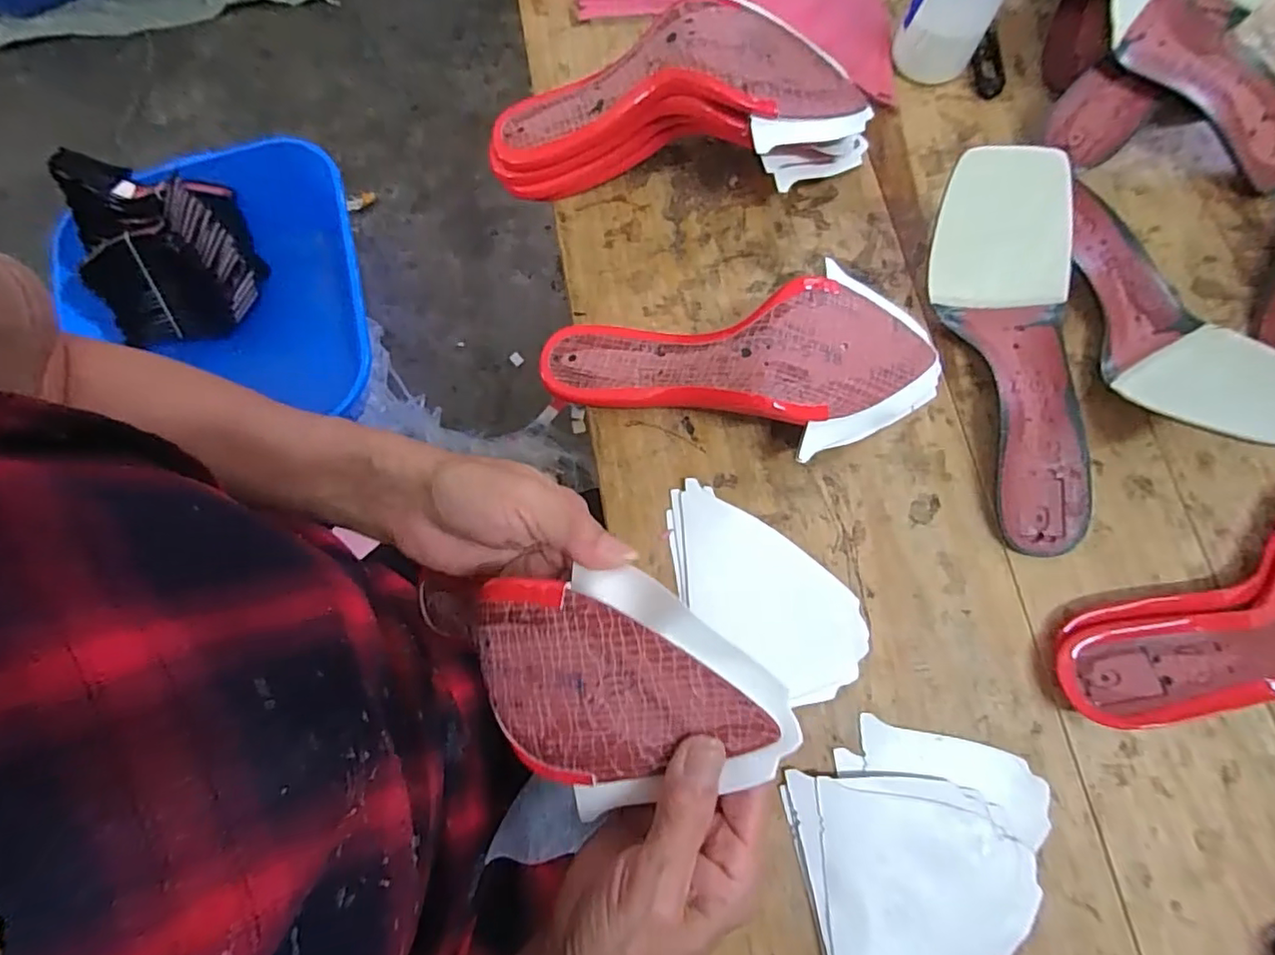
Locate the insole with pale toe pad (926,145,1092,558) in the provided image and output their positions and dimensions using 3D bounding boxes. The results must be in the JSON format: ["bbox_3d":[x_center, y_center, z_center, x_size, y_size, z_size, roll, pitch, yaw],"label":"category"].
[{"bbox_3d":[0.244,-0.077,0.370,0.089,0.049,0.245,-8,88,-2],"label":"insole with pale toe pad"}]

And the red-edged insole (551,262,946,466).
[{"bbox_3d":[0.068,-0.064,0.363,0.252,0.061,0.109,-8,76,-2],"label":"red-edged insole"}]

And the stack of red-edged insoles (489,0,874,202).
[{"bbox_3d":[0.033,-0.252,0.400,0.263,0.086,0.098,4,76,1],"label":"stack of red-edged insoles"}]

